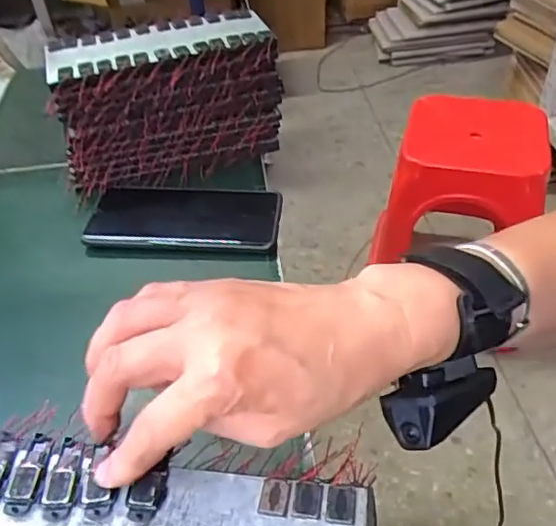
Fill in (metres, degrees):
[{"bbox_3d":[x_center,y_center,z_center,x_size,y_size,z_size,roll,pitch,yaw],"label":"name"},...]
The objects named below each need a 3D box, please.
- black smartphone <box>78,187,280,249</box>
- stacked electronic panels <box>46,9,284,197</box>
[{"bbox_3d":[-0.079,-0.042,0.502,0.160,0.009,0.076,0,44,5],"label":"black smartphone"},{"bbox_3d":[-0.100,-0.148,0.544,0.200,0.112,0.097,-16,45,-11],"label":"stacked electronic panels"}]

